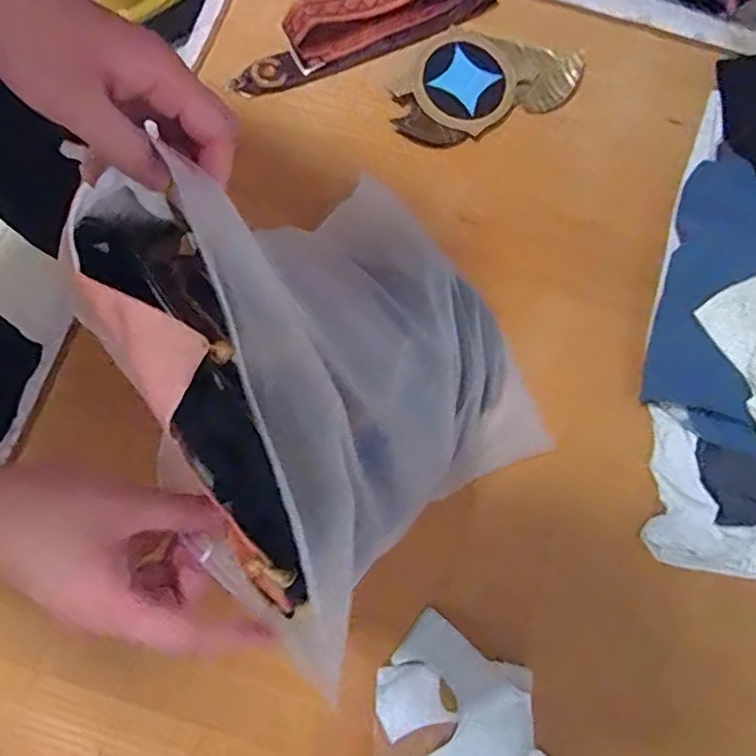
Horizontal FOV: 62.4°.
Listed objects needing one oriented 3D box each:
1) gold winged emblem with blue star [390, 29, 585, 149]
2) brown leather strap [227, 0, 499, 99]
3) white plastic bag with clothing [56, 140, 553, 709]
[{"bbox_3d":[0.112,-0.329,0.690,0.205,0.016,0.123,-23,78,-5],"label":"gold winged emblem with blue star"},{"bbox_3d":[-0.018,-0.398,0.681,0.304,0.041,0.085,-24,78,-5],"label":"brown leather strap"},{"bbox_3d":[-0.004,-0.001,0.456,0.105,0.401,0.240,-36,77,27],"label":"white plastic bag with clothing"}]

